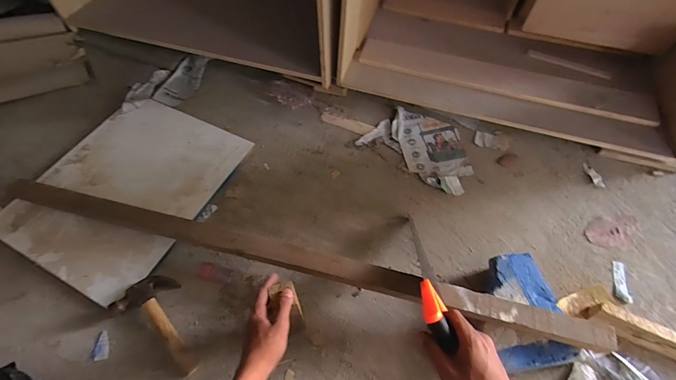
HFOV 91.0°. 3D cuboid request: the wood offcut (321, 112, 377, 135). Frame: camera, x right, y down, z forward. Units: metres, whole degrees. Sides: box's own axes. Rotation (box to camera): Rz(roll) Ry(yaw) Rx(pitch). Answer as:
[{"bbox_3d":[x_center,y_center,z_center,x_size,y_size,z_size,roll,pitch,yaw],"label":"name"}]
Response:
[{"bbox_3d":[0.025,-0.192,0.954,0.157,0.012,0.038,24,62,13],"label":"wood offcut"}]

